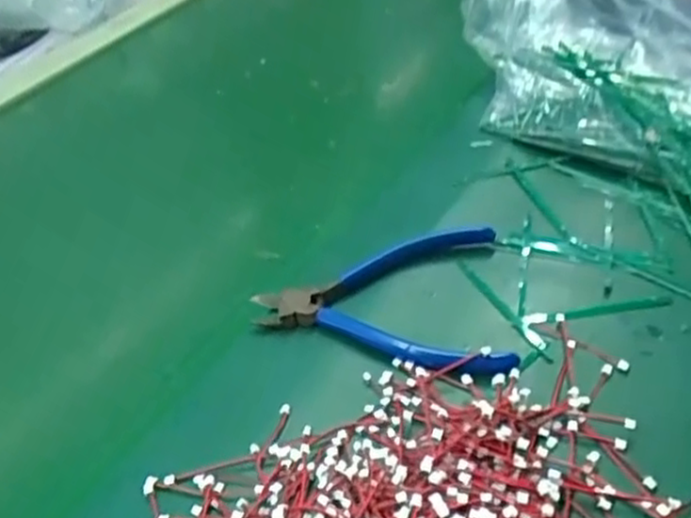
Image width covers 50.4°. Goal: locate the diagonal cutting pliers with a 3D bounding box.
[{"bbox_3d":[0.018,0.019,0.410,0.138,0.010,0.112,-2,42,4],"label":"diagonal cutting pliers"}]

